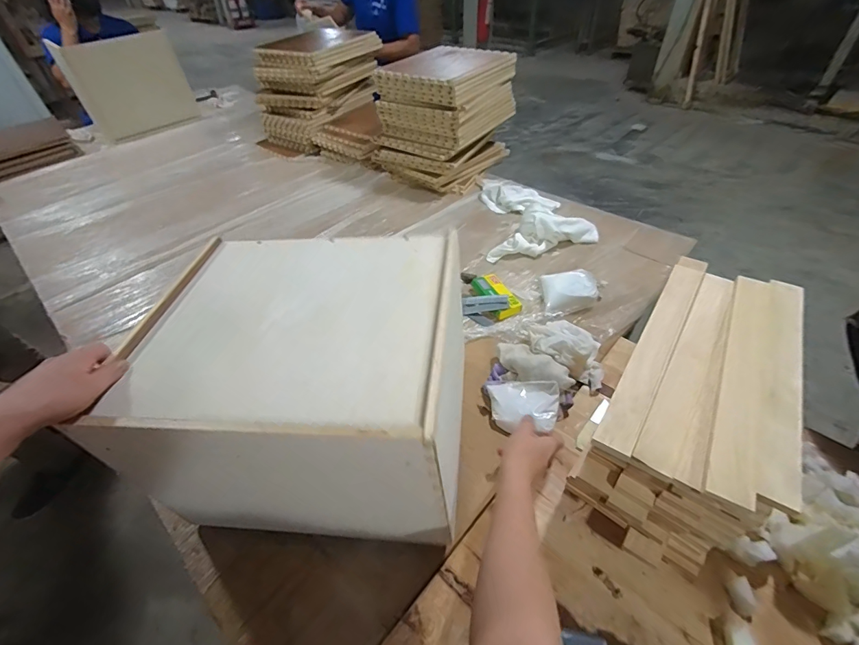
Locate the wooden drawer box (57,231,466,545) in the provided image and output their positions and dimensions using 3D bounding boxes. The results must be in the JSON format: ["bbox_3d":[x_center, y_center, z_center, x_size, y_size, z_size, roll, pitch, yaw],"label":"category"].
[{"bbox_3d":[-0.154,0.078,0.571,0.390,0.276,0.332,1,46,5],"label":"wooden drawer box"}]

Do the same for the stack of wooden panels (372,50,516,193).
[{"bbox_3d":[0.055,-0.625,1.256,0.287,0.317,0.352,26,53,26],"label":"stack of wooden panels"}]

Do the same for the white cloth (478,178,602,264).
[{"bbox_3d":[0.245,-0.323,1.106,0.276,0.074,0.376,-13,46,-9],"label":"white cloth"}]

